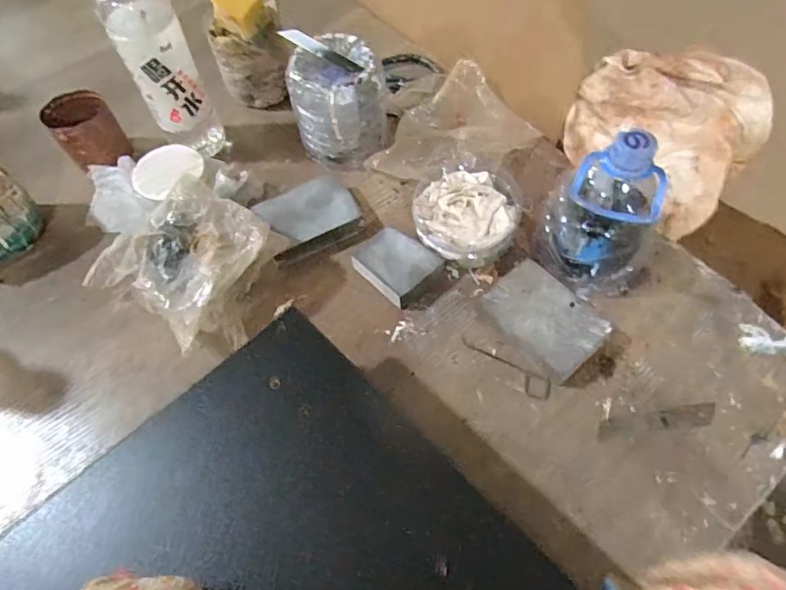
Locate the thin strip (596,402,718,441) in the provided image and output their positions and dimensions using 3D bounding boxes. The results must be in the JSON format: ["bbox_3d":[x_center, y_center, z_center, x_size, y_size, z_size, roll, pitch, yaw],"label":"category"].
[{"bbox_3d":[0.214,0.102,0.409,0.095,0.004,0.017,-8,60,-1],"label":"thin strip"}]

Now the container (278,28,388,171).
[{"bbox_3d":[-0.058,-0.209,0.538,0.100,0.092,0.100,-6,60,0],"label":"container"}]

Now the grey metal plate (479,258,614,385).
[{"bbox_3d":[0.132,0.022,0.449,0.071,0.024,0.100,-34,64,-15],"label":"grey metal plate"}]

